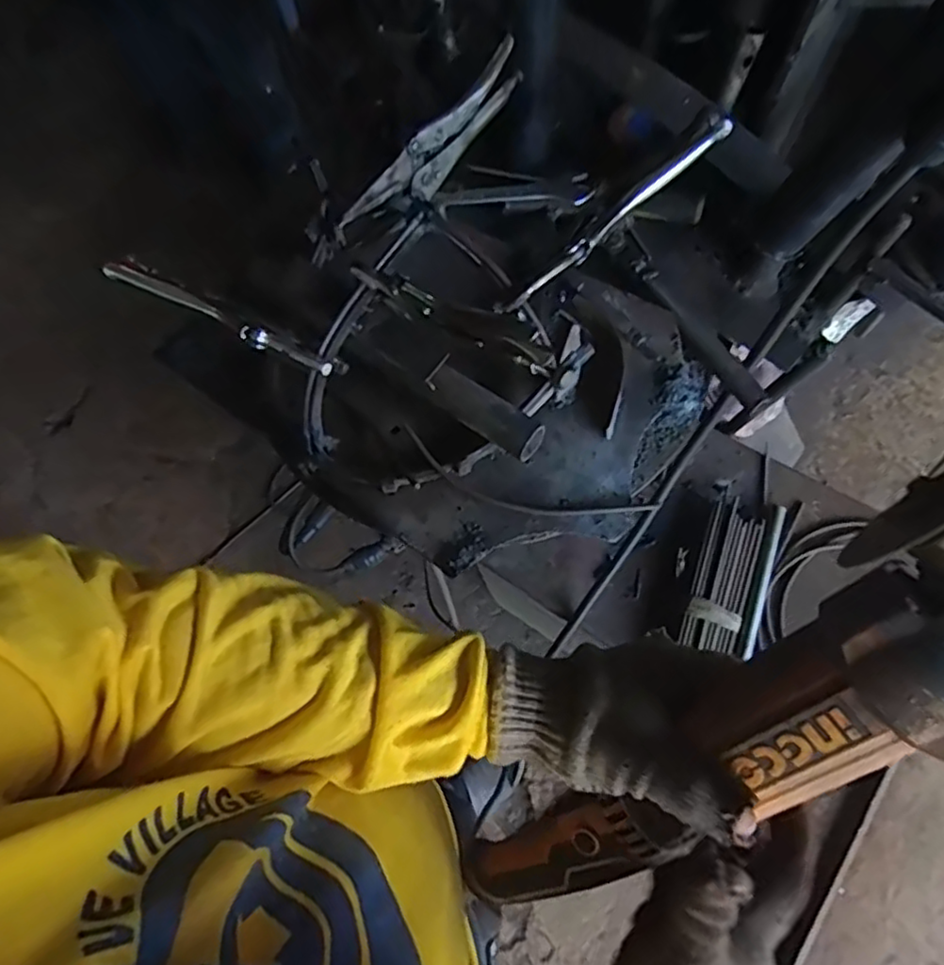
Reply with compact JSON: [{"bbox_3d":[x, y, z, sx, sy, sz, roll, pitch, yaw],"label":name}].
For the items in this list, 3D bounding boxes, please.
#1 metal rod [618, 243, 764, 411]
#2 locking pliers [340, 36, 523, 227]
[{"bbox_3d":[0.191,-0.143,0.581,0.024,0.028,0.192,-32,73,-7],"label":"metal rod"},{"bbox_3d":[-0.024,-0.257,0.495,0.025,0.040,0.198,31,76,12],"label":"locking pliers"}]

